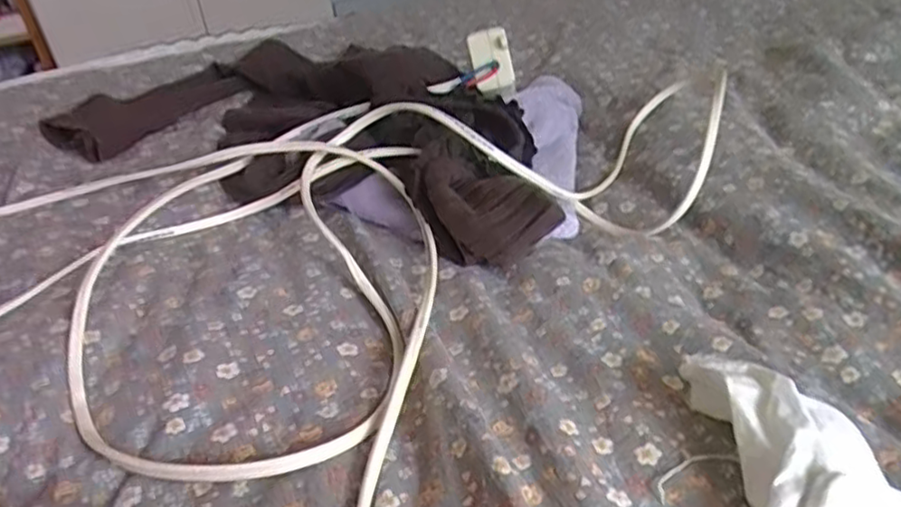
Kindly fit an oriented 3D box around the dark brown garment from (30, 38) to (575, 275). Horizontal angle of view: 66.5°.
[{"bbox_3d":[-0.114,-0.129,0.630,0.526,0.072,0.251,15,40,27],"label":"dark brown garment"}]

